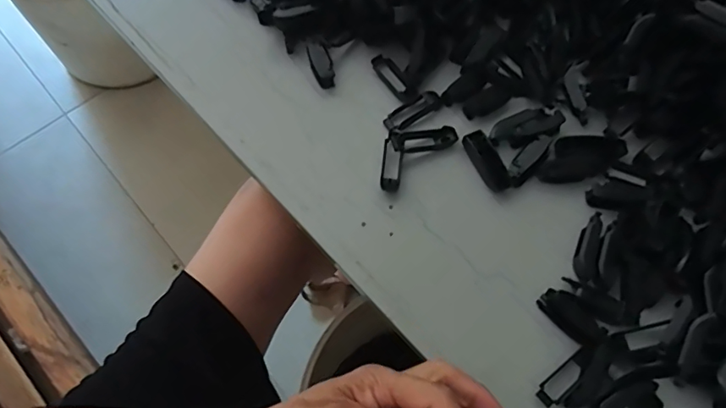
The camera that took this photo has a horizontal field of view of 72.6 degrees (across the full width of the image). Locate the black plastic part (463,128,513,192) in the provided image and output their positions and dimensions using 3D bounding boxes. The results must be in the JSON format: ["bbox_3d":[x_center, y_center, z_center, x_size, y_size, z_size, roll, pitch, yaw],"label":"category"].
[{"bbox_3d":[0.100,-0.034,0.397,0.018,0.012,0.052,-26,70,-11],"label":"black plastic part"}]

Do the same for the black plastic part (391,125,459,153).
[{"bbox_3d":[0.051,-0.053,0.406,0.054,0.005,0.017,-9,67,-5],"label":"black plastic part"}]

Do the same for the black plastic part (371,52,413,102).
[{"bbox_3d":[0.026,-0.110,0.432,0.016,0.006,0.052,-30,70,-13],"label":"black plastic part"}]

